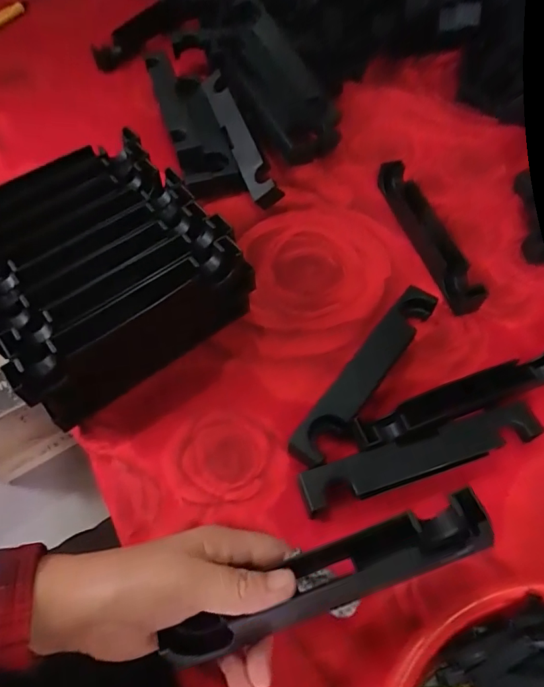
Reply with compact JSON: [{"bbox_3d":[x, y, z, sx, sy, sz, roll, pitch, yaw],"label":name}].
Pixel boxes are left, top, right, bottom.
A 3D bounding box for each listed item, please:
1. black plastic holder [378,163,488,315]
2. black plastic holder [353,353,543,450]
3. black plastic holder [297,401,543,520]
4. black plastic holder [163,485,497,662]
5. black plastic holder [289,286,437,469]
[{"bbox_3d":[0.166,-0.117,0.510,0.031,0.032,0.198,-11,59,-8],"label":"black plastic holder"},{"bbox_3d":[0.159,0.045,0.399,0.195,0.028,0.028,-19,61,-13],"label":"black plastic holder"},{"bbox_3d":[0.116,0.088,0.372,0.196,0.022,0.032,-16,60,-11],"label":"black plastic holder"},{"bbox_3d":[0.028,0.136,0.275,0.193,0.028,0.032,-26,58,4],"label":"black plastic holder"},{"bbox_3d":[0.083,0.024,0.420,0.033,0.029,0.199,32,63,17],"label":"black plastic holder"}]

